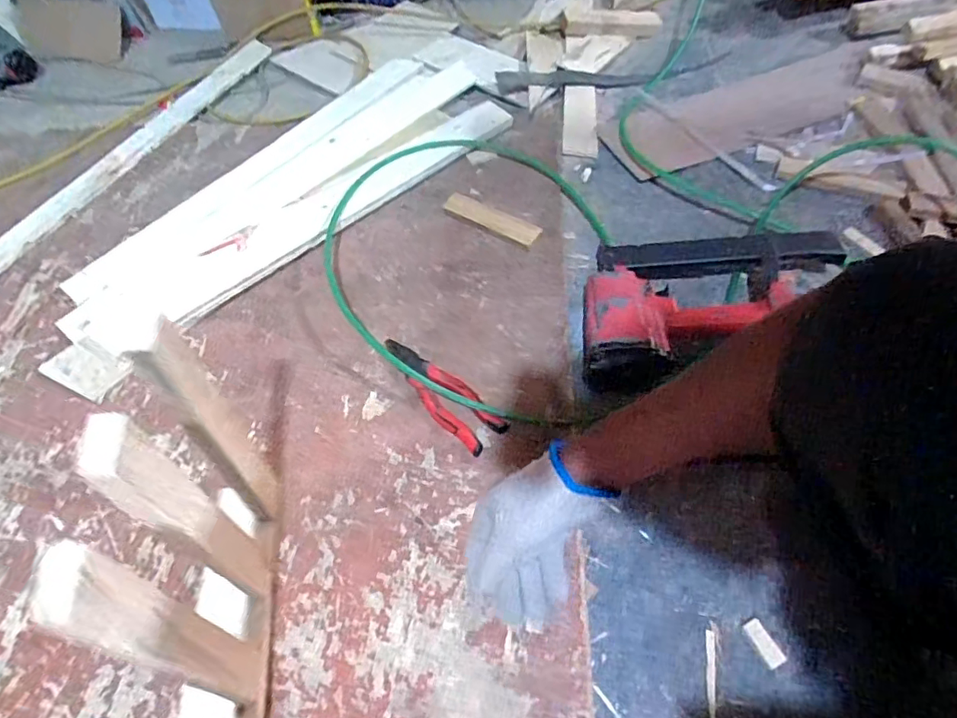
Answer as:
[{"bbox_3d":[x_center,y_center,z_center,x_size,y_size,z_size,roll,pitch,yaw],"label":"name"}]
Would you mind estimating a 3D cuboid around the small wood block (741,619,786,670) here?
[{"bbox_3d":[0.265,0.264,0.512,0.017,0.006,0.041,-22,58,-11],"label":"small wood block"}]

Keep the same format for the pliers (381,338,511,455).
[{"bbox_3d":[-0.047,0.031,0.655,0.059,0.022,0.194,-35,60,-17],"label":"pliers"}]

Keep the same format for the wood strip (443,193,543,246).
[{"bbox_3d":[0.020,-0.206,0.800,0.154,0.006,0.039,29,63,22],"label":"wood strip"}]

